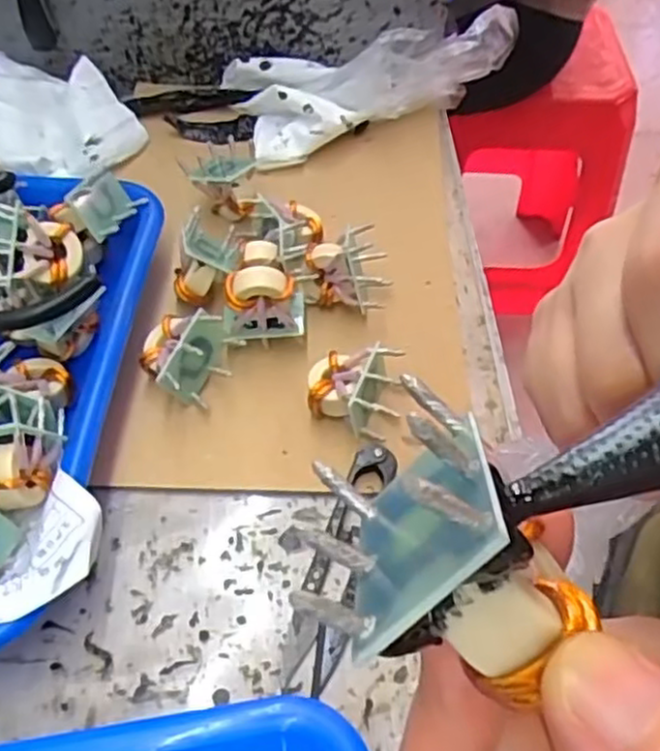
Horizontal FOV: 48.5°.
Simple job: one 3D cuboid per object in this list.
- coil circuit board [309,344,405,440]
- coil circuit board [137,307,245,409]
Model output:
[{"bbox_3d":[0.011,0.006,0.333,0.040,0.026,0.032,8,53,4],"label":"coil circuit board"},{"bbox_3d":[-0.067,-0.010,0.337,0.040,0.035,0.041,15,53,9],"label":"coil circuit board"}]

